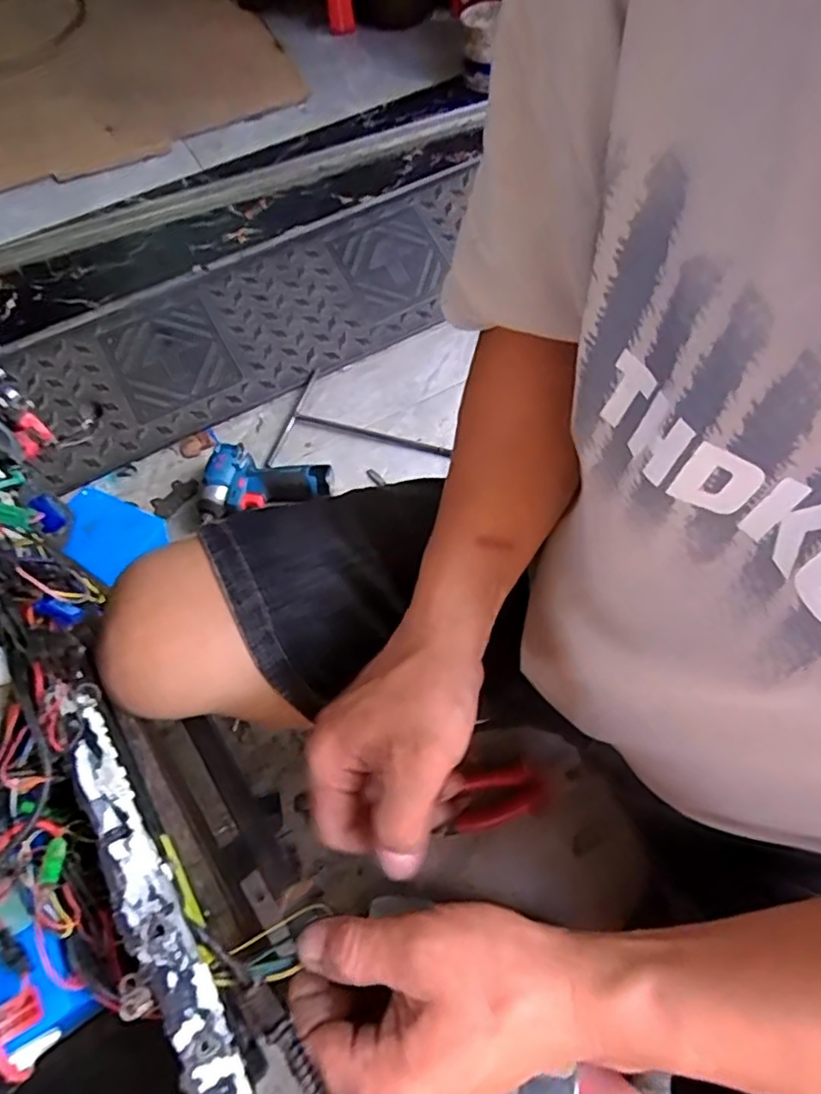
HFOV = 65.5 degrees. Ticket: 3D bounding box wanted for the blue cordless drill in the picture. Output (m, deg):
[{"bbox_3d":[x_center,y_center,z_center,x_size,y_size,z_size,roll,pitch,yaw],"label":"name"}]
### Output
[{"bbox_3d":[-0.211,-0.098,0.934,0.185,0.055,0.105,-11,66,-3],"label":"blue cordless drill"}]

